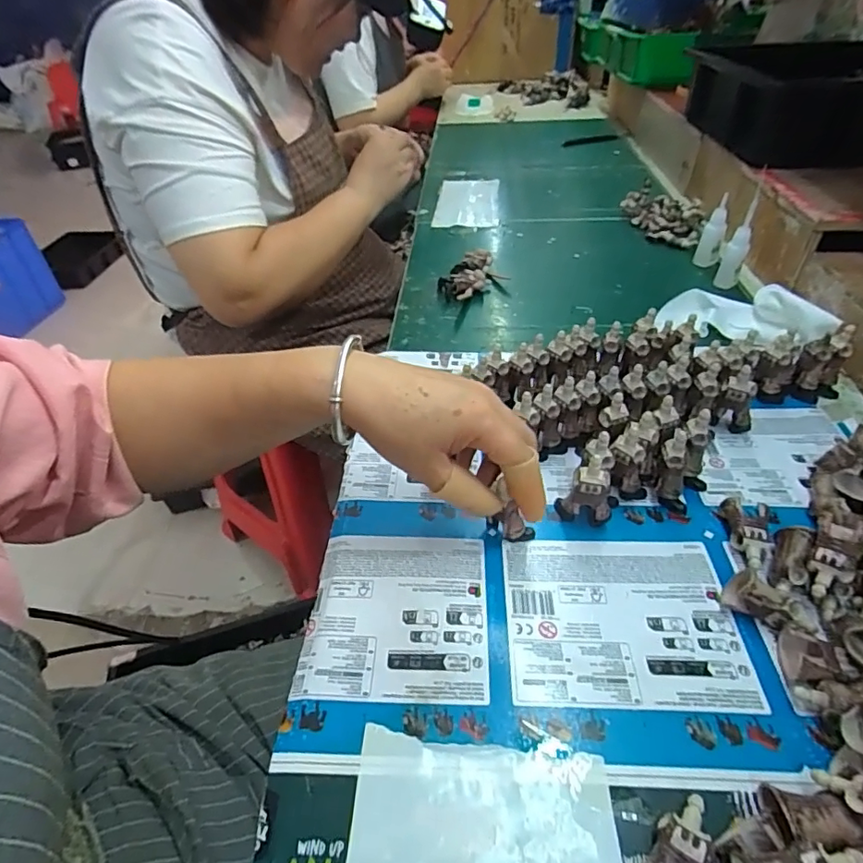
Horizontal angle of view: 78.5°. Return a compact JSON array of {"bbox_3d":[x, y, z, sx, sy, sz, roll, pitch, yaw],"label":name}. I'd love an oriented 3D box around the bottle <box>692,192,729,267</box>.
[{"bbox_3d":[0.347,-0.245,0.648,0.026,0.080,0.021,18,47,20],"label":"bottle"}]

